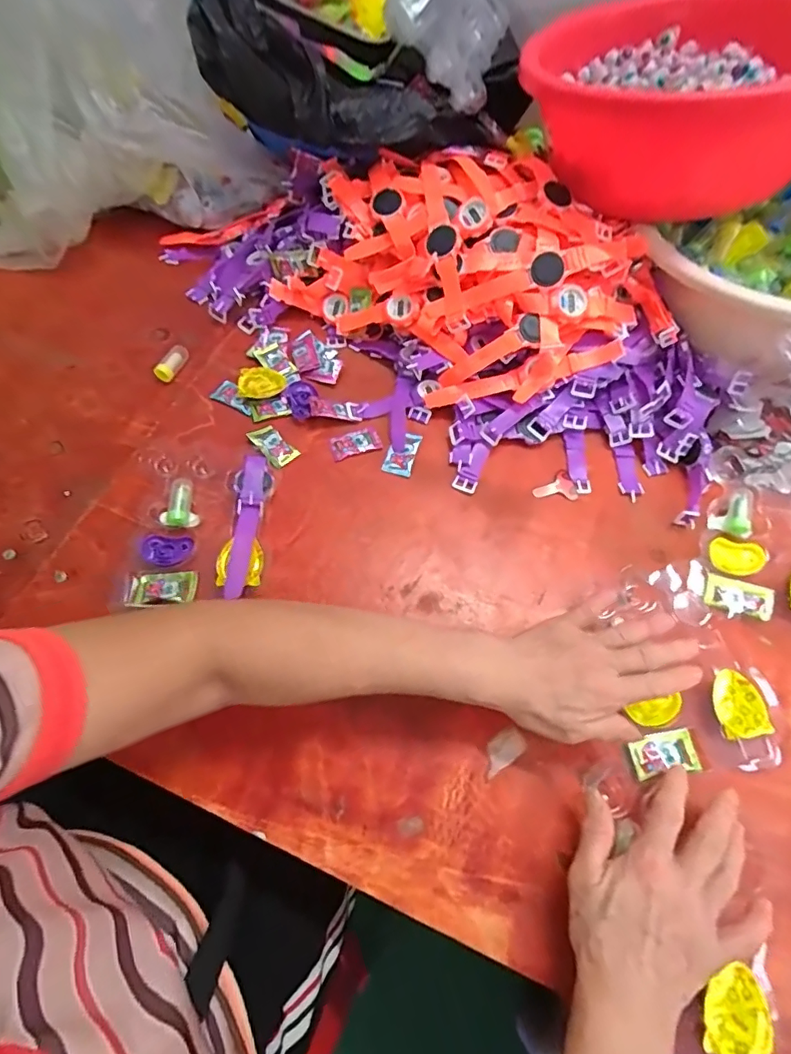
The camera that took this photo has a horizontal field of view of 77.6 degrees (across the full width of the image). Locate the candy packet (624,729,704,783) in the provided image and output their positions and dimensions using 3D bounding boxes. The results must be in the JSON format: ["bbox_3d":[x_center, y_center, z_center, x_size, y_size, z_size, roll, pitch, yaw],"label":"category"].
[{"bbox_3d":[0.216,0.182,0.395,0.053,0.004,0.031,-8,65,-3],"label":"candy packet"}]

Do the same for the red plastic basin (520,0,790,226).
[{"bbox_3d":[0.272,-0.445,0.496,0.276,0.124,0.286,0,64,-1],"label":"red plastic basin"}]

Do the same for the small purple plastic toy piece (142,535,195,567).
[{"bbox_3d":[-0.211,0.022,0.453,0.043,0.008,0.029,-3,65,-1],"label":"small purple plastic toy piece"}]

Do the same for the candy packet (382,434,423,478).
[{"bbox_3d":[0.007,-0.079,0.522,0.030,0.004,0.053,15,66,7],"label":"candy packet"}]

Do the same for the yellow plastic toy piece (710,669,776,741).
[{"bbox_3d":[0.281,0.145,0.406,0.035,0.013,0.051,-9,65,-4],"label":"yellow plastic toy piece"}]

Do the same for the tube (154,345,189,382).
[{"bbox_3d":[-0.254,-0.187,0.561,0.018,0.019,0.047,24,67,11],"label":"tube"}]

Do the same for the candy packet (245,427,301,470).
[{"bbox_3d":[-0.130,-0.086,0.519,0.031,0.006,0.054,-38,78,-30],"label":"candy packet"}]

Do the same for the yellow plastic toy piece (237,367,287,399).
[{"bbox_3d":[-0.148,-0.159,0.543,0.051,0.015,0.032,-1,65,0],"label":"yellow plastic toy piece"}]

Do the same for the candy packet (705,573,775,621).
[{"bbox_3d":[0.316,0.066,0.451,0.056,0.005,0.037,20,66,9],"label":"candy packet"}]

